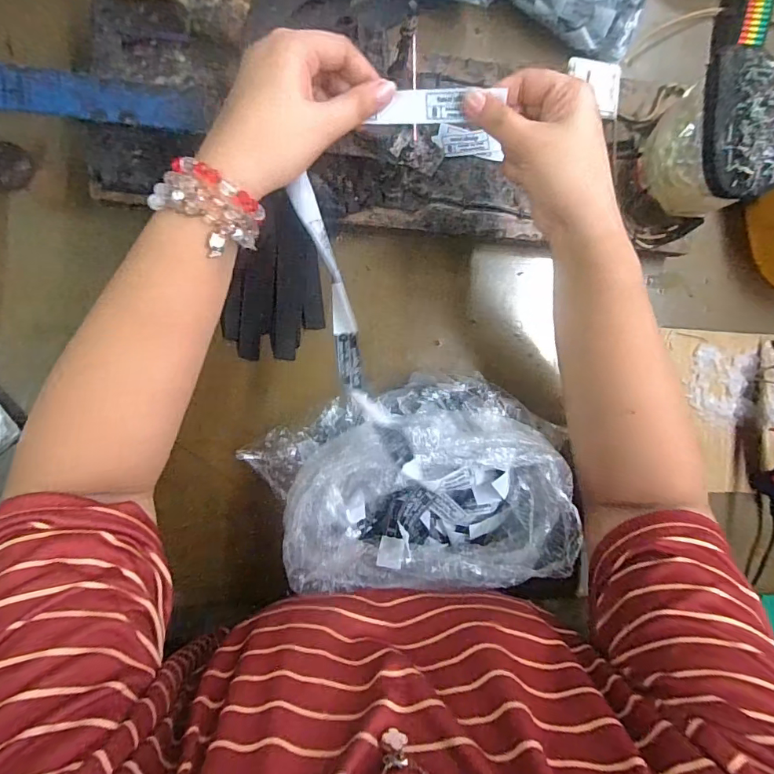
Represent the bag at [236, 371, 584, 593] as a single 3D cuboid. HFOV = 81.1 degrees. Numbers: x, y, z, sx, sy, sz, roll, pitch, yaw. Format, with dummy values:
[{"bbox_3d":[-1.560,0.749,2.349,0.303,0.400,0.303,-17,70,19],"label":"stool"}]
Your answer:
[{"bbox_3d":[0.025,0.076,0.359,0.221,0.109,0.156,-10,91,-7],"label":"bag"}]

